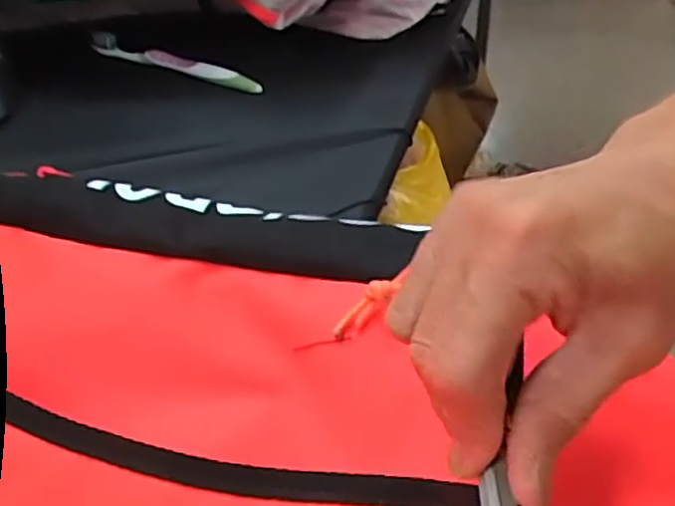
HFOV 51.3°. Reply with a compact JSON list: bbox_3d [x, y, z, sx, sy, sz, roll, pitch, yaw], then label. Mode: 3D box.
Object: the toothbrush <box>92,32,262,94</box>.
[{"bbox_3d":[-0.142,-0.163,0.601,0.181,0.018,0.011,19,45,23],"label":"toothbrush"}]

